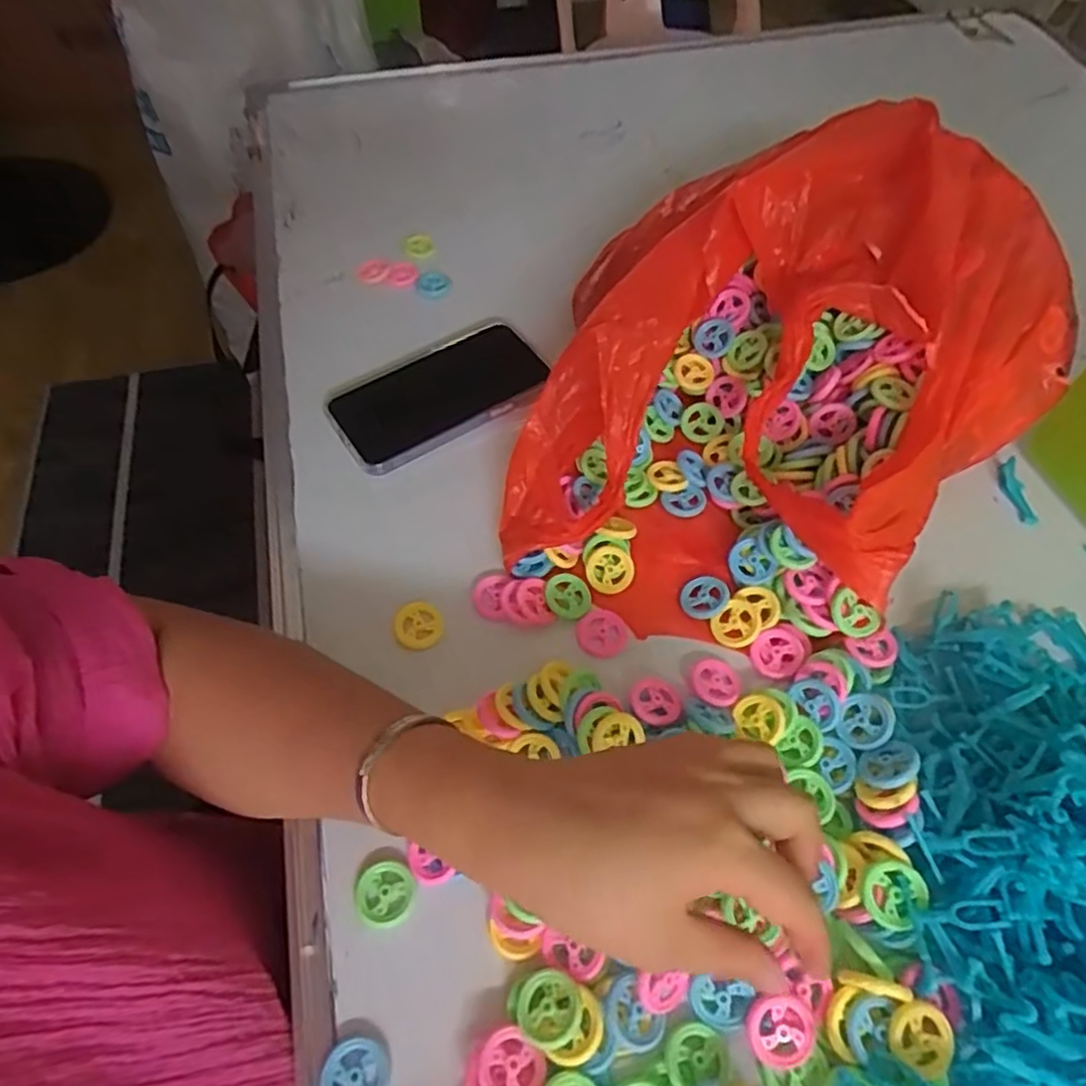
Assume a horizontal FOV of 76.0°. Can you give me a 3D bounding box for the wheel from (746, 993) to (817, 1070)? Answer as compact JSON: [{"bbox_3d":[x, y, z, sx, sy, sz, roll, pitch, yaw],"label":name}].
[{"bbox_3d":[0.105,0.215,0.305,0.029,0.006,0.029,-1,73,2],"label":"wheel"}]

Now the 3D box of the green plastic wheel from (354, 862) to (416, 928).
[{"bbox_3d":[-0.078,0.173,0.343,0.029,0.007,0.028,1,56,-2],"label":"green plastic wheel"}]

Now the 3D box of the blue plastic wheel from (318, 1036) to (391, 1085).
[{"bbox_3d":[-0.082,0.233,0.302,0.029,0.006,0.028,-10,57,-9],"label":"blue plastic wheel"}]

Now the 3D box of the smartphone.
[{"bbox_3d":[-0.080,-0.114,0.521,0.154,0.014,0.090,-29,70,-9],"label":"smartphone"}]

